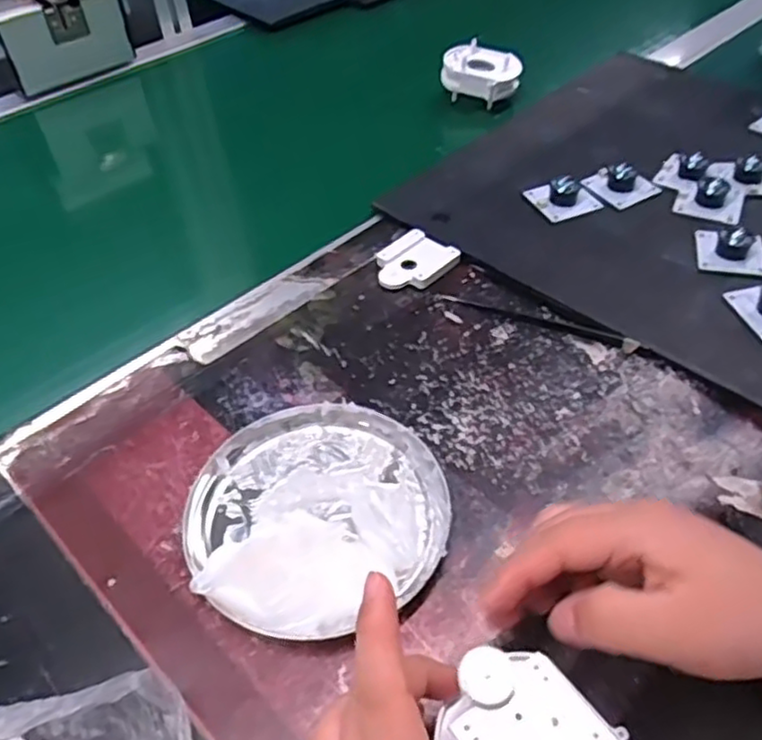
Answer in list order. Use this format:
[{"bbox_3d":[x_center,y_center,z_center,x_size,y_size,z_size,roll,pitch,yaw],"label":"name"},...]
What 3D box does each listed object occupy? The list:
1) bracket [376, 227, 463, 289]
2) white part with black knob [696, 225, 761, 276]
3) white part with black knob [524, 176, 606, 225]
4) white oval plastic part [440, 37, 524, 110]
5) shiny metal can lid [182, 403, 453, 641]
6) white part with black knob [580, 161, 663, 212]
[{"bbox_3d":[0.021,-0.075,0.481,0.048,0.010,0.054,34,57,29],"label":"bracket"},{"bbox_3d":[0.234,-0.083,0.461,0.040,0.022,0.039,9,48,11],"label":"white part with black knob"},{"bbox_3d":[0.137,-0.133,0.516,0.043,0.022,0.040,-18,49,-14],"label":"white part with black knob"},{"bbox_3d":[0.091,-0.275,0.643,0.069,0.031,0.050,20,51,20],"label":"white oval plastic part"},{"bbox_3d":[-0.032,0.064,0.344,0.126,0.029,0.123,-21,50,-17],"label":"shiny metal can lid"},{"bbox_3d":[0.181,-0.145,0.527,0.046,0.021,0.045,-28,52,-22],"label":"white part with black knob"}]

